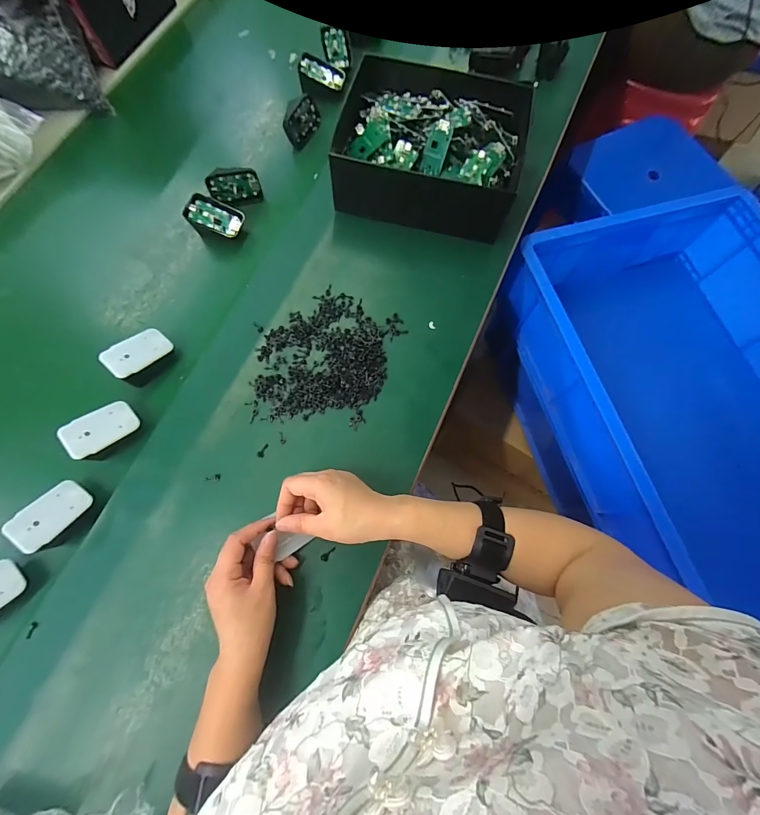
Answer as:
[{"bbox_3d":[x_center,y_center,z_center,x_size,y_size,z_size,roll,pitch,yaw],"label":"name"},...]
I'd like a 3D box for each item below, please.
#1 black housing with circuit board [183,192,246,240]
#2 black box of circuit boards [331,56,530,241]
[{"bbox_3d":[-0.222,-0.255,0.504,0.070,0.042,0.040,19,74,6],"label":"black housing with circuit board"},{"bbox_3d":[0.072,-0.350,0.506,0.238,0.098,0.188,13,73,4],"label":"black box of circuit boards"}]

